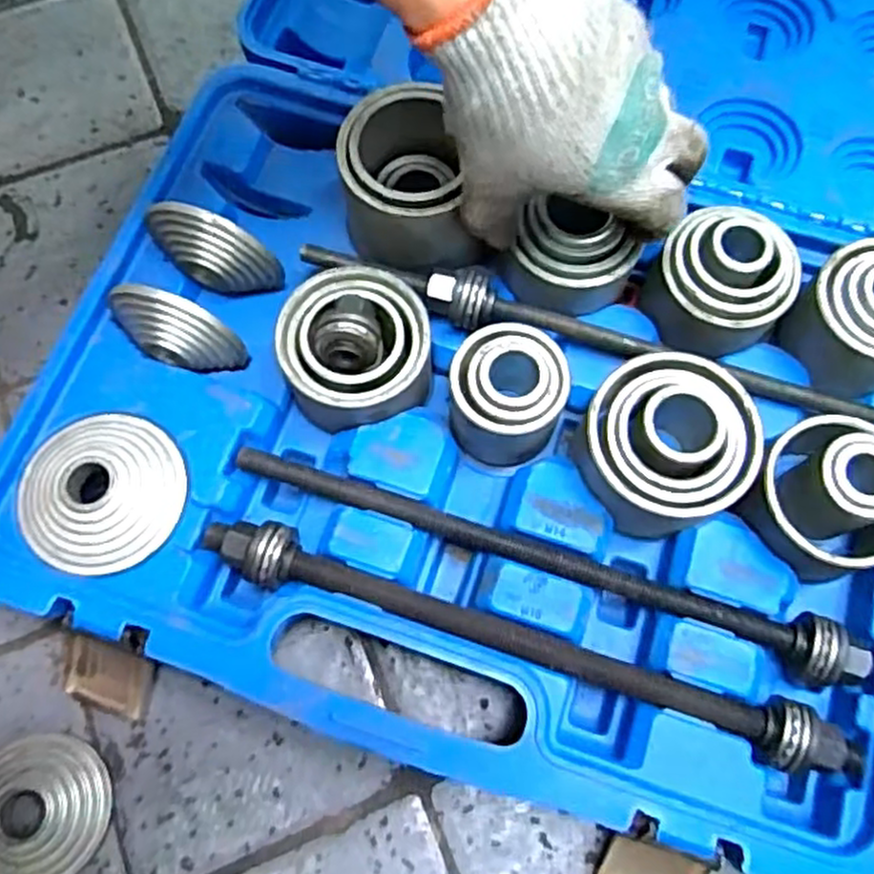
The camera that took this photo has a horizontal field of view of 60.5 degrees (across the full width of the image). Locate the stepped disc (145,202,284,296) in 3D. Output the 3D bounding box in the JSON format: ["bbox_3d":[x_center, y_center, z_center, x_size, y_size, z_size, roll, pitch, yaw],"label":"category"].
[{"bbox_3d":[-0.130,-0.105,0.432,0.072,0.064,0.019,16,73,5],"label":"stepped disc"}]

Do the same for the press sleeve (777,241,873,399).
[{"bbox_3d":[0.244,-0.067,0.417,0.069,0.048,0.072,0,72,0],"label":"press sleeve"}]

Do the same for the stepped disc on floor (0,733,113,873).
[{"bbox_3d":[-0.209,0.194,0.385,0.076,0.019,0.072,0,72,0],"label":"stepped disc on floor"}]

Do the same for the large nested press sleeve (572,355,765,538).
[{"bbox_3d":[0.121,0.001,0.392,0.088,0.041,0.083,0,72,0],"label":"large nested press sleeve"}]

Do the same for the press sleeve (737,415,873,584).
[{"bbox_3d":[0.201,0.030,0.382,0.072,0.043,0.074,0,72,0],"label":"press sleeve"}]

